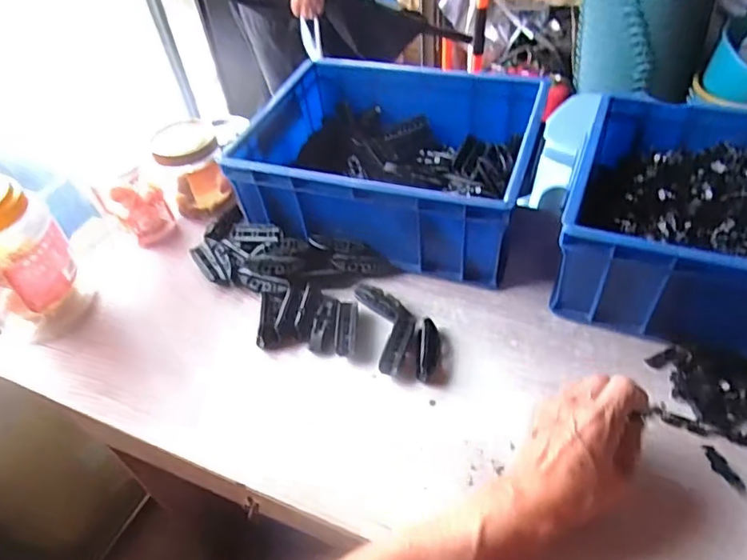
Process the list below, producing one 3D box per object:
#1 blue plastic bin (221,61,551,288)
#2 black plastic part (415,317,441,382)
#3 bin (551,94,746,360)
[{"bbox_3d":[0.027,-0.159,0.677,0.327,0.109,0.270,11,50,17],"label":"blue plastic bin"},{"bbox_3d":[0.056,0.070,0.545,0.023,0.018,0.066,2,47,8],"label":"black plastic part"},{"bbox_3d":[0.384,-0.062,0.554,0.339,0.119,0.289,13,50,18],"label":"bin"}]

